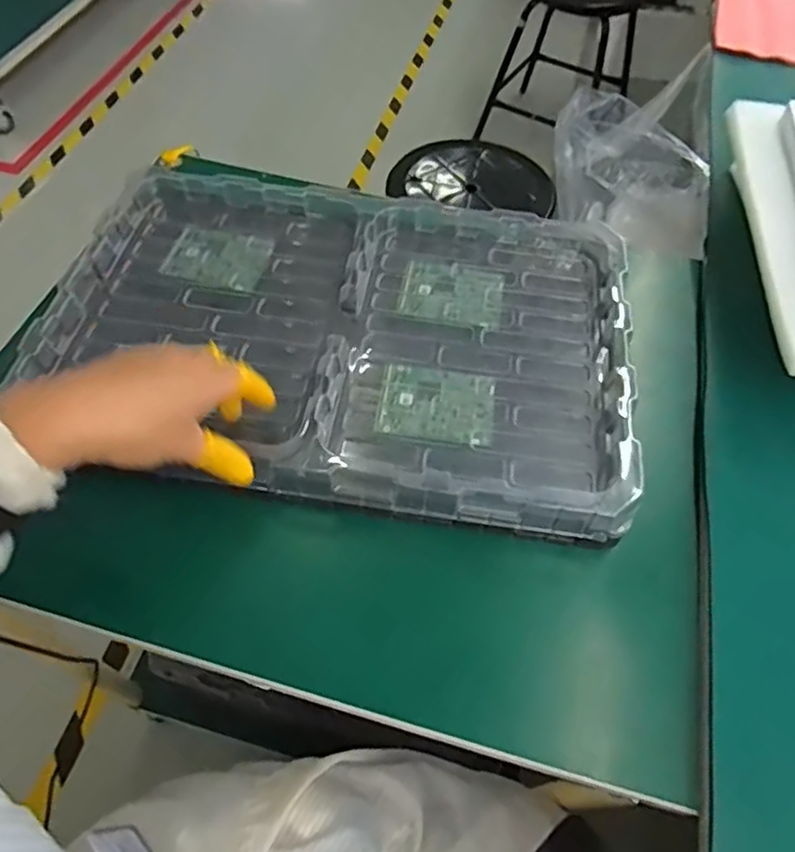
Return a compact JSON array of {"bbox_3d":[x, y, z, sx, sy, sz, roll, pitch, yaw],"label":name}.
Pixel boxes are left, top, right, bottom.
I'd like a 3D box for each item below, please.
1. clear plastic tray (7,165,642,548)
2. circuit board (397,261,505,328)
[{"bbox_3d":[-0.042,-0.087,0.532,0.460,0.035,0.322,7,57,3],"label":"clear plastic tray"},{"bbox_3d":[0.051,-0.122,0.583,0.092,0.010,0.070,12,57,6],"label":"circuit board"}]

